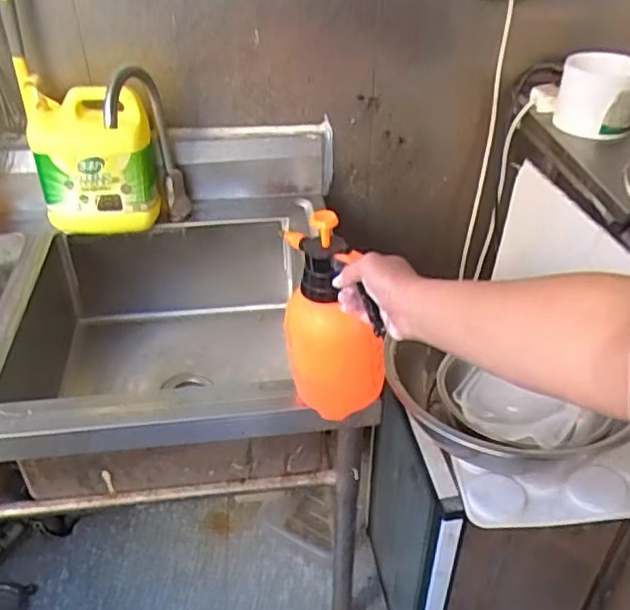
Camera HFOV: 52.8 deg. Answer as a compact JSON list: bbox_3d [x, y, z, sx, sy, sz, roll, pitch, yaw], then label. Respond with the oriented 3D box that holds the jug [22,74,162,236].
[{"bbox_3d":[-0.436,-0.280,1.246,0.222,0.266,0.118,8,38,10],"label":"jug"}]

